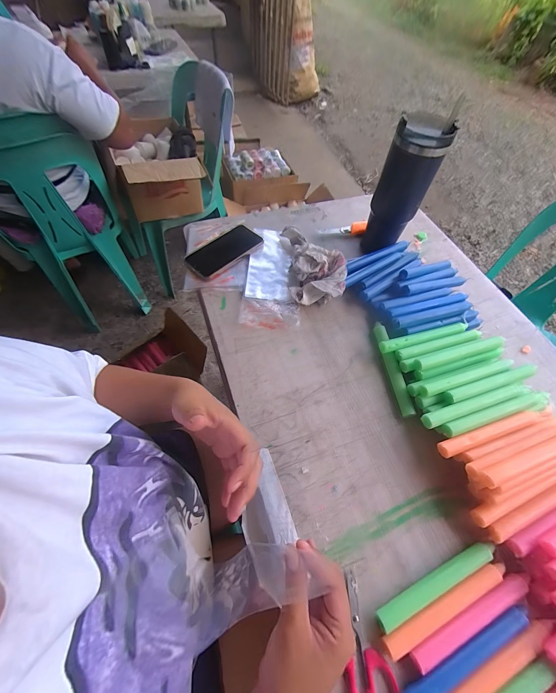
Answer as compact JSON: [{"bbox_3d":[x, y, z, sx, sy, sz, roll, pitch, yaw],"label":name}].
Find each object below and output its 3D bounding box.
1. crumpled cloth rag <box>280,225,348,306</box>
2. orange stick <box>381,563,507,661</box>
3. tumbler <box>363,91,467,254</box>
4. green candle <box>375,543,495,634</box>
[{"bbox_3d":[0.068,-0.164,0.550,0.103,0.060,0.191,-2,59,-5],"label":"crumpled cloth rag"},{"bbox_3d":[0.183,0.280,0.308,0.160,0.014,0.019,-19,62,-15],"label":"orange stick"},{"bbox_3d":[0.227,-0.291,0.535,0.088,0.223,0.078,21,59,9],"label":"tumbler"},{"bbox_3d":[0.179,0.265,0.318,0.158,0.018,0.019,-20,62,-15],"label":"green candle"}]

